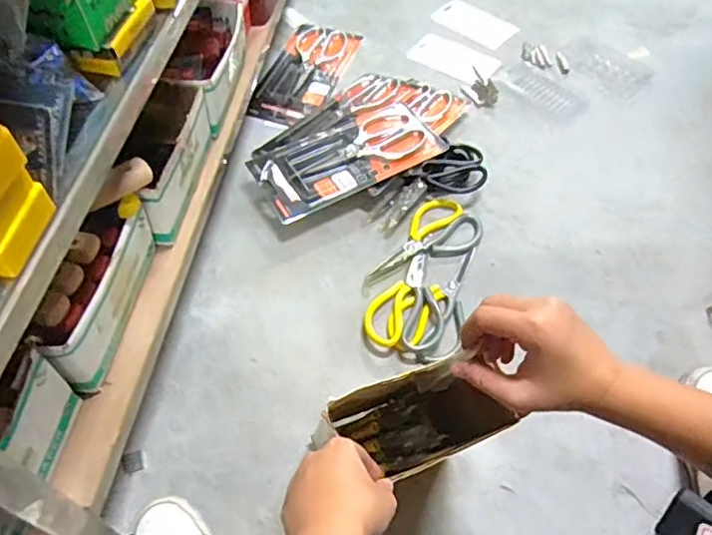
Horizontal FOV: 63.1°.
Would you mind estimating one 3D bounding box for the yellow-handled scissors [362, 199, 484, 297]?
[{"bbox_3d":[0.102,-0.025,0.838,0.100,0.017,0.217,31,59,19],"label":"yellow-handled scissors"}]

